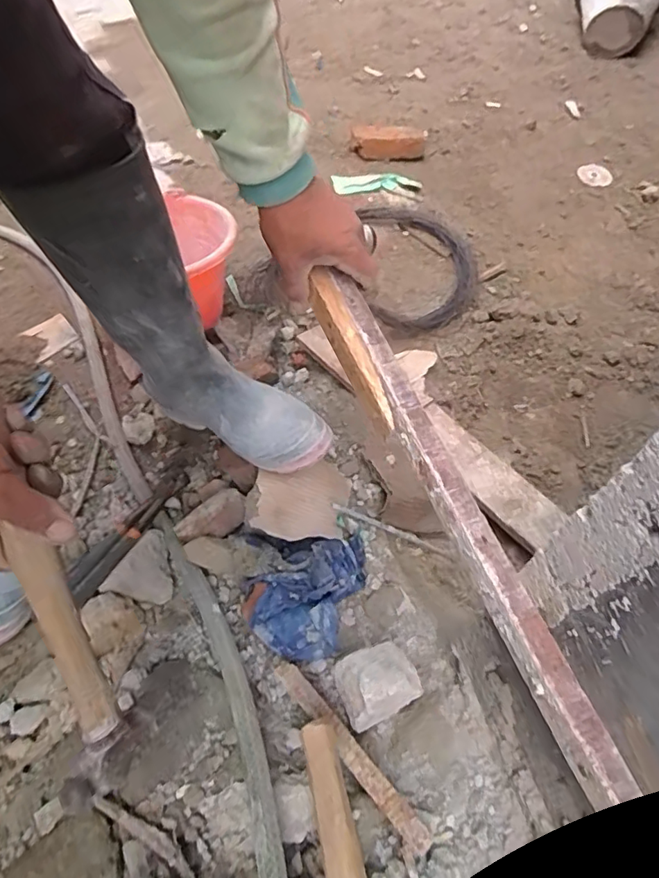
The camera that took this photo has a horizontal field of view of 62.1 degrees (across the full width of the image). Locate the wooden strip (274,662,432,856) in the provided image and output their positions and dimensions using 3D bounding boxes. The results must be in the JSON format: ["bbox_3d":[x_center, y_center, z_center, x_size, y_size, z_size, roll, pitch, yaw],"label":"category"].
[{"bbox_3d":[0.015,0.273,0.485,0.020,0.007,0.189,-34,54,-24],"label":"wooden strip"}]

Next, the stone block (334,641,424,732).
[{"bbox_3d":[0.046,0.227,0.515,0.073,0.044,0.061,-20,60,-14],"label":"stone block"}]

